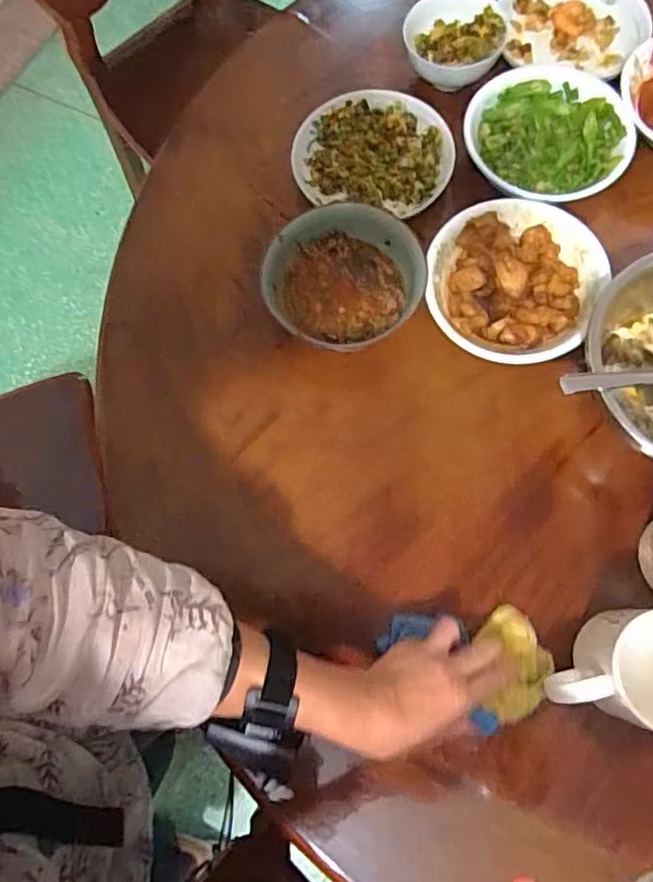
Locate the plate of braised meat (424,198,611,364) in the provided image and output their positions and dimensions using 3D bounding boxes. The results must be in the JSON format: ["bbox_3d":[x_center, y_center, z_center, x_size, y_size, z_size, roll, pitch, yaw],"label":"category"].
[{"bbox_3d":[0.184,-0.160,0.603,0.165,0.040,0.175,-1,74,2],"label":"plate of braised meat"}]

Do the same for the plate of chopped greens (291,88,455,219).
[{"bbox_3d":[0.055,-0.328,0.677,0.170,0.026,0.146,13,75,6],"label":"plate of chopped greens"}]

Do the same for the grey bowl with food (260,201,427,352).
[{"bbox_3d":[0.018,-0.164,0.613,0.147,0.053,0.153,-1,74,2],"label":"grey bowl with food"}]

